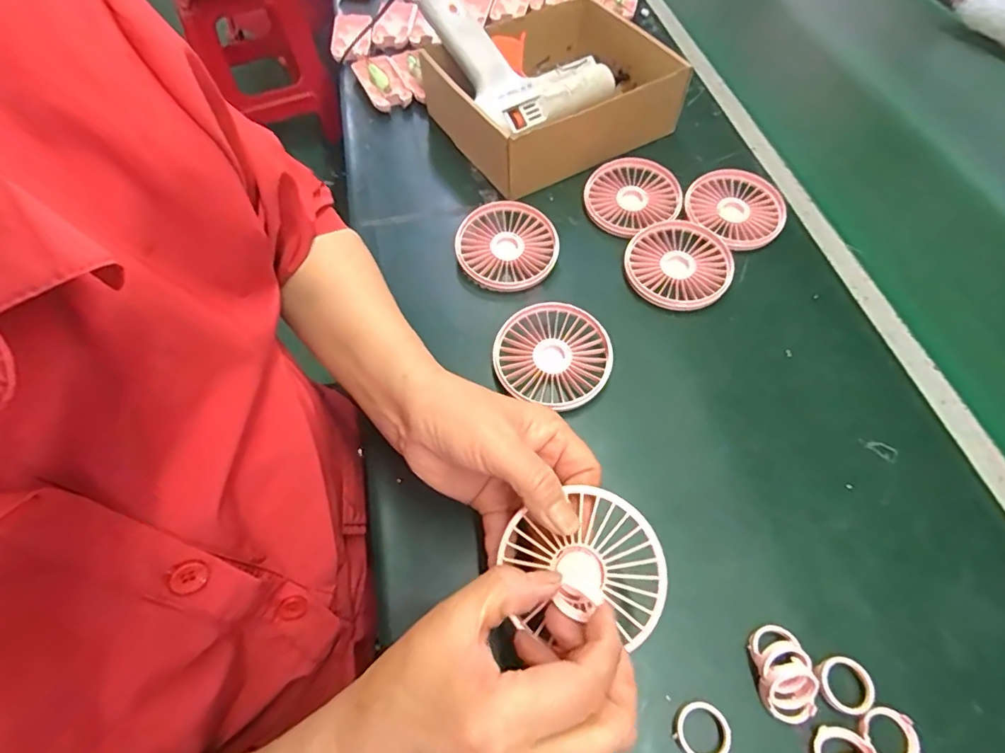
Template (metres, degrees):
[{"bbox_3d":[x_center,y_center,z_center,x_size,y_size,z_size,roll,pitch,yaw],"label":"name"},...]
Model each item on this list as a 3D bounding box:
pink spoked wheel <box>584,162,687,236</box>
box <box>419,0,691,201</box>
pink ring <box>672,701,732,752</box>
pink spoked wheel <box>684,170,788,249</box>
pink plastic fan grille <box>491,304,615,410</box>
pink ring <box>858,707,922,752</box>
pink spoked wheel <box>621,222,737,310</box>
[{"bbox_3d":[0.119,-0.164,0.495,0.082,0.024,0.083,31,64,18],"label":"pink spoked wheel"},{"bbox_3d":[0.041,-0.301,0.551,0.215,0.069,0.214,-27,62,-14],"label":"box"},{"bbox_3d":[0.107,0.191,0.288,0.028,0.010,0.027,-1,59,1],"label":"pink ring"},{"bbox_3d":[0.213,-0.154,0.485,0.095,0.019,0.081,-39,65,-20],"label":"pink spoked wheel"},{"bbox_3d":[0.039,-0.017,0.403,0.084,0.018,0.076,21,61,13],"label":"pink plastic fan grille"},{"bbox_3d":[0.207,0.193,0.284,0.031,0.008,0.027,9,59,7],"label":"pink ring"},{"bbox_3d":[0.148,-0.095,0.451,0.085,0.016,0.083,-1,59,1],"label":"pink spoked wheel"}]

